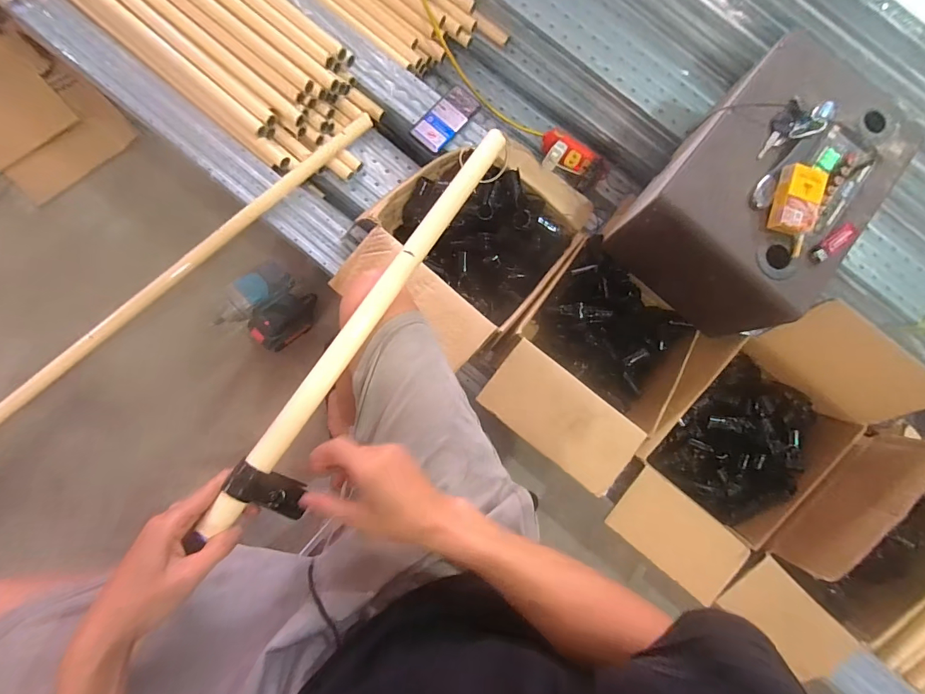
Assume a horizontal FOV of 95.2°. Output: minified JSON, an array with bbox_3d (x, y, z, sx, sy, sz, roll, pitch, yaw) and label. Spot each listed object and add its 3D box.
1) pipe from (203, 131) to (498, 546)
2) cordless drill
[{"bbox_3d":[-0.098,-0.044,0.471,0.026,0.031,0.532,33,76,0],"label":"pipe"},{"bbox_3d":[-0.362,-0.069,0.805,0.136,0.244,0.076,-43,89,-14],"label":"cordless drill"}]

